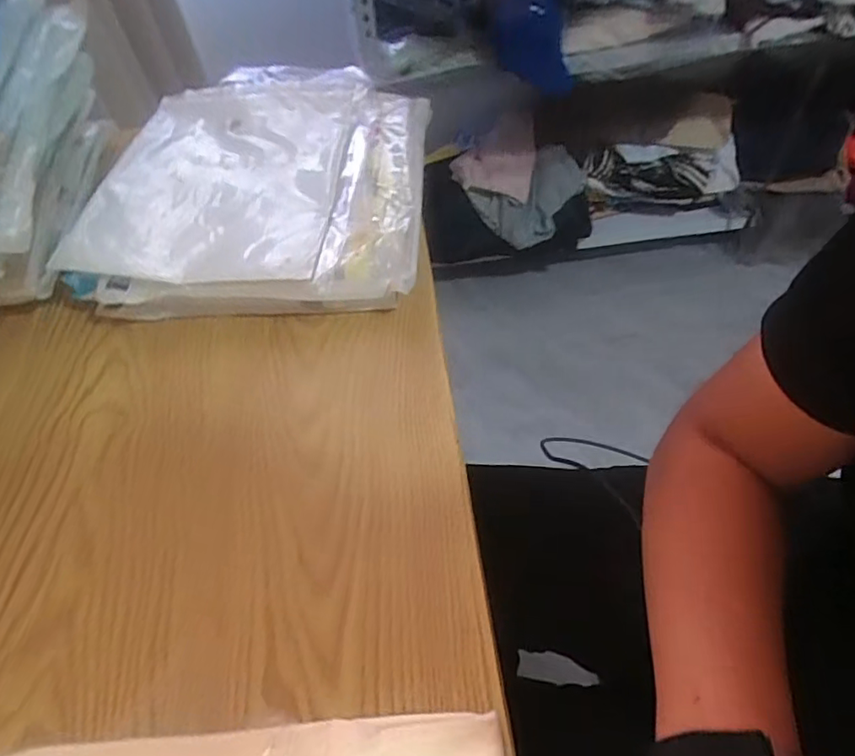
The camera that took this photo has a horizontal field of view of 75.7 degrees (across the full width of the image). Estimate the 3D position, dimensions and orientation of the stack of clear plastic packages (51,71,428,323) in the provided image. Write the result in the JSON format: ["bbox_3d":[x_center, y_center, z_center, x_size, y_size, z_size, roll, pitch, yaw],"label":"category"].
[{"bbox_3d":[-0.159,-0.202,0.563,0.304,0.063,0.350,0,54,3],"label":"stack of clear plastic packages"}]

